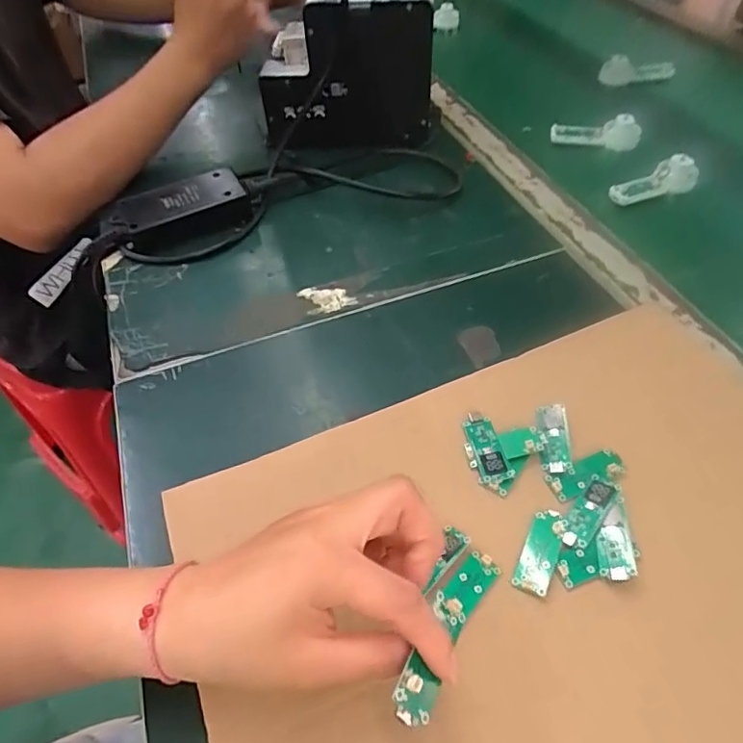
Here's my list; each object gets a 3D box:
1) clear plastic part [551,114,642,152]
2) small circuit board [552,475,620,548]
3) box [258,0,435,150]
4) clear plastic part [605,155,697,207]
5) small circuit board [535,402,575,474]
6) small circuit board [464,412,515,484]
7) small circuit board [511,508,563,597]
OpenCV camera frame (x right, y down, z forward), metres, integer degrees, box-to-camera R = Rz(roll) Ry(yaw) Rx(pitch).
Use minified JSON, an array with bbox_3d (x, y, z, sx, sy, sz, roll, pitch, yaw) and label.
[{"bbox_3d":[0.255,-0.273,0.614,0.099,0.036,0.016,6,52,9],"label":"clear plastic part"},{"bbox_3d":[0.129,0.083,0.320,0.049,0.006,0.020,-39,59,-24],"label":"small circuit board"},{"bbox_3d":[-0.029,-0.340,0.587,0.179,0.151,0.129,-3,52,1],"label":"box"},{"bbox_3d":[0.282,-0.192,0.543,0.097,0.030,0.023,-15,52,-8],"label":"clear plastic part"},{"bbox_3d":[0.118,0.043,0.352,0.021,0.010,0.048,0,52,4],"label":"small circuit board"},{"bbox_3d":[0.074,0.050,0.353,0.019,0.010,0.050,-11,52,-5],"label":"small circuit board"},{"bbox_3d":[0.097,0.102,0.309,0.019,0.004,0.050,15,53,30],"label":"small circuit board"}]

